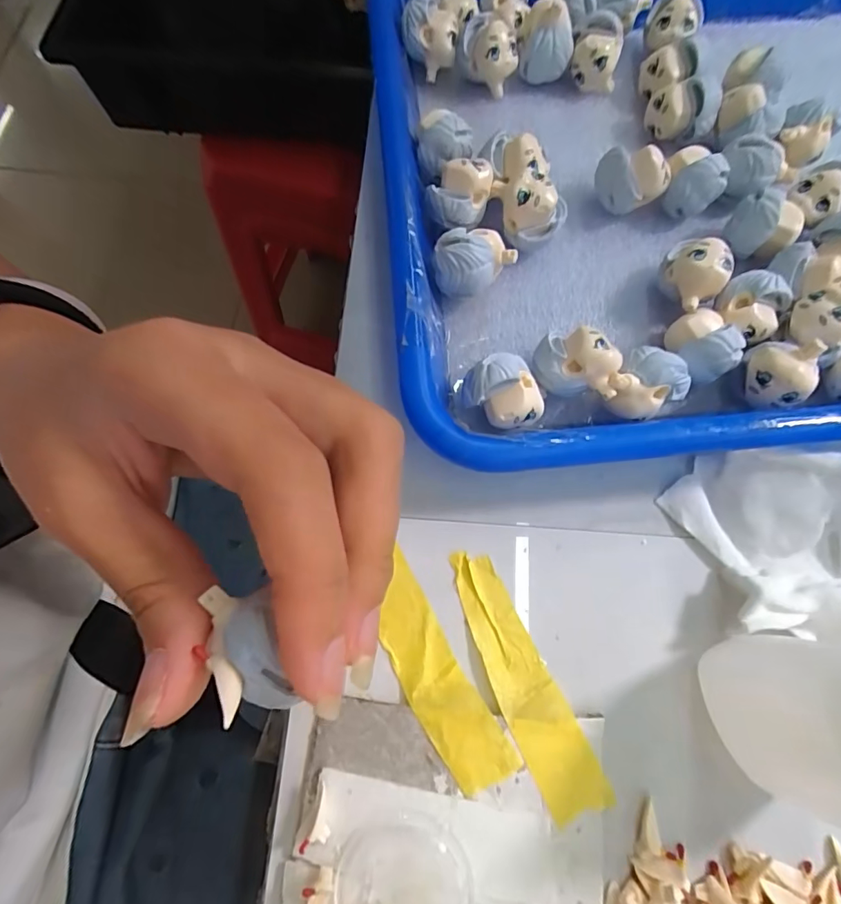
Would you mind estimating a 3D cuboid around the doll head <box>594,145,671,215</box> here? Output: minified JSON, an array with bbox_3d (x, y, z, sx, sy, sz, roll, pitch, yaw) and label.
[{"bbox_3d":[0.085,-0.110,0.189,0.023,0.023,0.018,-9,73,-4],"label":"doll head"}]

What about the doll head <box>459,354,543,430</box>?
[{"bbox_3d":[0.027,-0.018,0.161,0.023,0.024,0.023,0,73,1],"label":"doll head"}]

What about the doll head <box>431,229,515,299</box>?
[{"bbox_3d":[0.020,-0.067,0.176,0.029,0.025,0.018,7,73,3],"label":"doll head"}]

